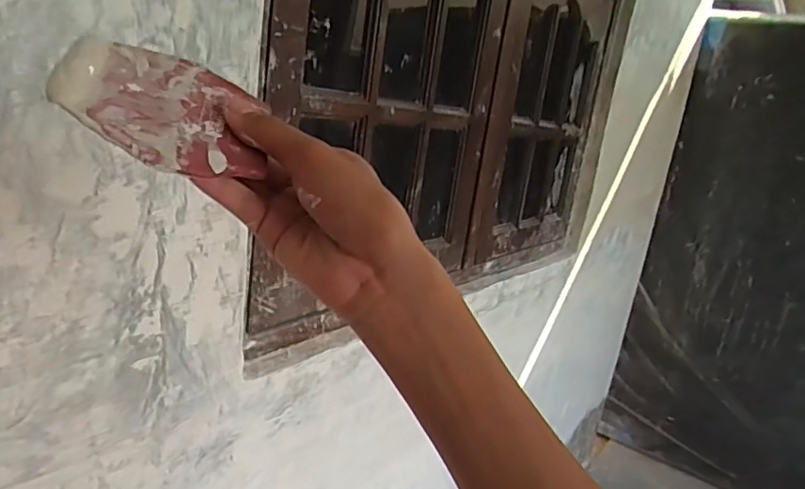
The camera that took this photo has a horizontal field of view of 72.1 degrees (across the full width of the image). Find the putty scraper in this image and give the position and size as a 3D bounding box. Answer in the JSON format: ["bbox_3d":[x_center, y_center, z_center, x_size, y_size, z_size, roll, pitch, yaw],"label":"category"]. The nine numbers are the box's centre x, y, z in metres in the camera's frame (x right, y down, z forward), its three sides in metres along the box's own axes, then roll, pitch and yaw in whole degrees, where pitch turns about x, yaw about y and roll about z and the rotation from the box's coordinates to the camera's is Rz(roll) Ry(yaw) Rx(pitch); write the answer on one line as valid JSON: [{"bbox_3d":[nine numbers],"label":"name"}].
[{"bbox_3d":[-0.111,-0.067,0.266,0.091,0.005,0.094,19,36,-27],"label":"putty scraper"}]

